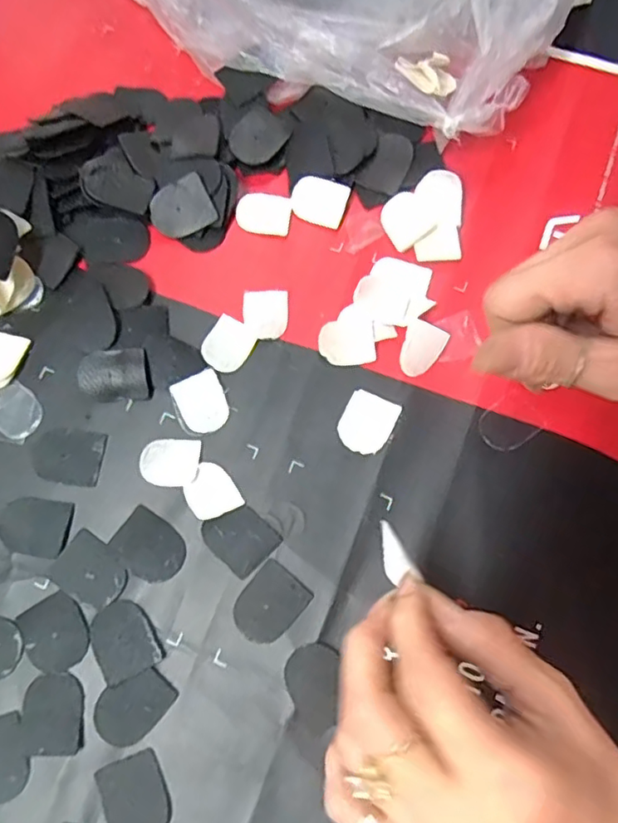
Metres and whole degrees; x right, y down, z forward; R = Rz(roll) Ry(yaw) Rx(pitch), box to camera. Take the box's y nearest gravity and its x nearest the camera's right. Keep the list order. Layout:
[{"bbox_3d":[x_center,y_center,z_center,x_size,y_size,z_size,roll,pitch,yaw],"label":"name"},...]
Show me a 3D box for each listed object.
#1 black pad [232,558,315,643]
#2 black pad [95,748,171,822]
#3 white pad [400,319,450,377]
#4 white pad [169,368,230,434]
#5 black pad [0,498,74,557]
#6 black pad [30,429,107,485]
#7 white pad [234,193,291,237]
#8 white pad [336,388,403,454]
[{"bbox_3d":[-0.019,0.091,0.279,0.028,0.004,0.035,39,79,11],"label":"black pad"},{"bbox_3d":[-0.076,0.170,0.260,0.027,0.004,0.035,-23,75,-5],"label":"black pad"},{"bbox_3d":[0.057,-0.032,0.304,0.021,0.004,0.028,21,94,-12],"label":"white pad"},{"bbox_3d":[-0.054,-0.005,0.304,0.024,0.004,0.030,-27,76,-6],"label":"white pad"},{"bbox_3d":[-0.136,0.056,0.293,0.037,0.004,0.026,7,75,4],"label":"black pad"},{"bbox_3d":[-0.122,0.022,0.299,0.037,0.004,0.027,9,75,4],"label":"black pad"},{"bbox_3d":[-0.026,-0.112,0.335,0.031,0.004,0.024,12,75,5],"label":"white pad"},{"bbox_3d":[0.029,0.006,0.299,0.025,0.004,0.030,27,77,9],"label":"white pad"}]

